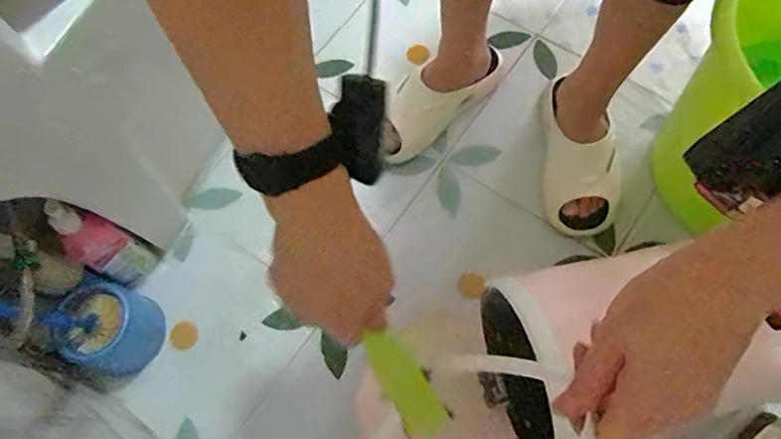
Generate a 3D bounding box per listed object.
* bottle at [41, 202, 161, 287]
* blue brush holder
[{"bbox_3d":[-0.384,0.036,0.750,0.041,0.205,0.065,19,71,10],"label":"bottle"},{"bbox_3d":[-0.376,0.145,0.748,0.108,0.093,0.105,-1,69,2],"label":"blue brush holder"}]

